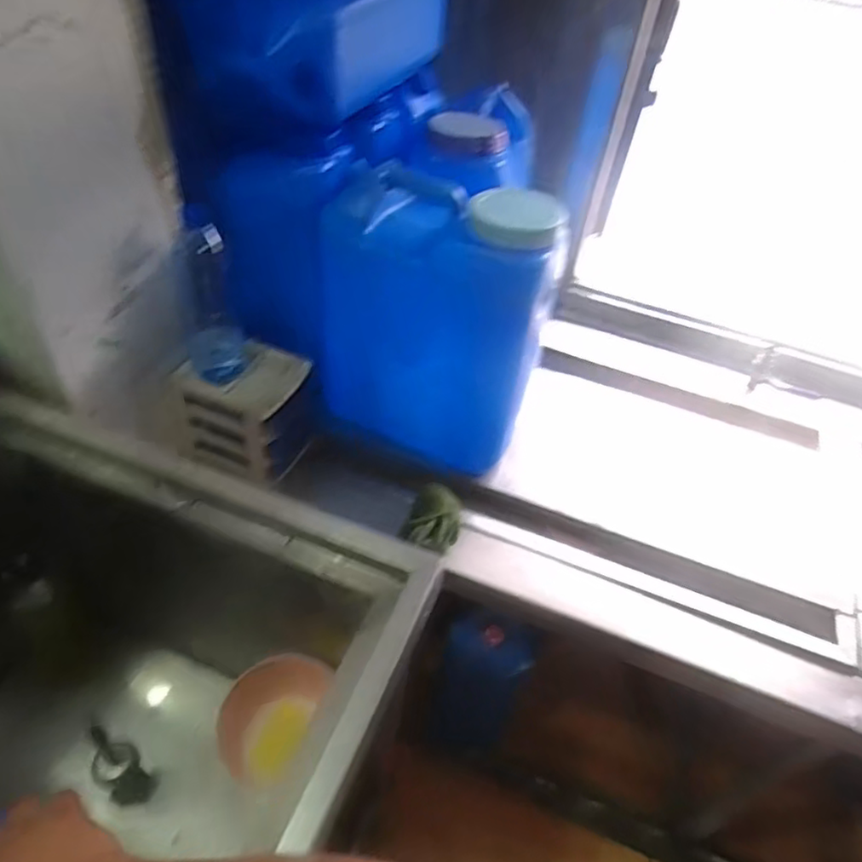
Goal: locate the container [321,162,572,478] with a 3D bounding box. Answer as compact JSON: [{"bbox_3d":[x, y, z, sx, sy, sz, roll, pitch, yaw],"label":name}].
[{"bbox_3d":[-0.001,-0.157,0.969,0.316,0.400,0.160,20,46,12],"label":"container"}]

